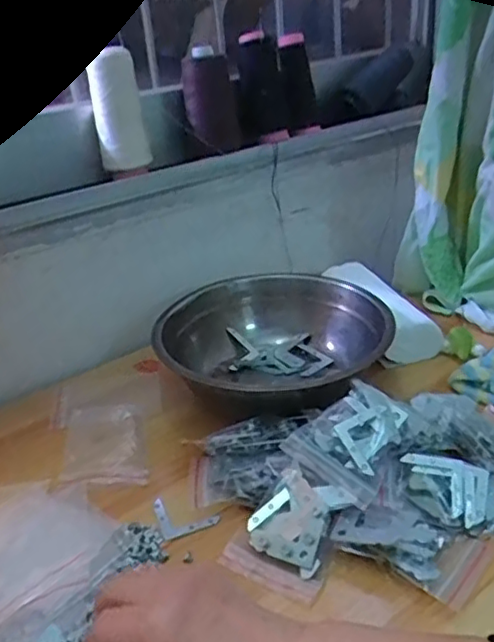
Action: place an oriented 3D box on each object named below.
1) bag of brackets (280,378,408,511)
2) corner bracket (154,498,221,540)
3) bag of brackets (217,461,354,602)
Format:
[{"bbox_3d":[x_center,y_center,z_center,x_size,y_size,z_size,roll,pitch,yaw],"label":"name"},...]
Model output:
[{"bbox_3d":[0.078,0.083,0.457,0.066,0.041,0.086,17,34,35],"label":"bag of brackets"},{"bbox_3d":[-0.044,0.139,0.461,0.042,0.006,0.039,-12,28,-15],"label":"corner bracket"},{"bbox_3d":[0.029,0.137,0.422,0.064,0.014,0.079,15,58,31],"label":"bag of brackets"}]

